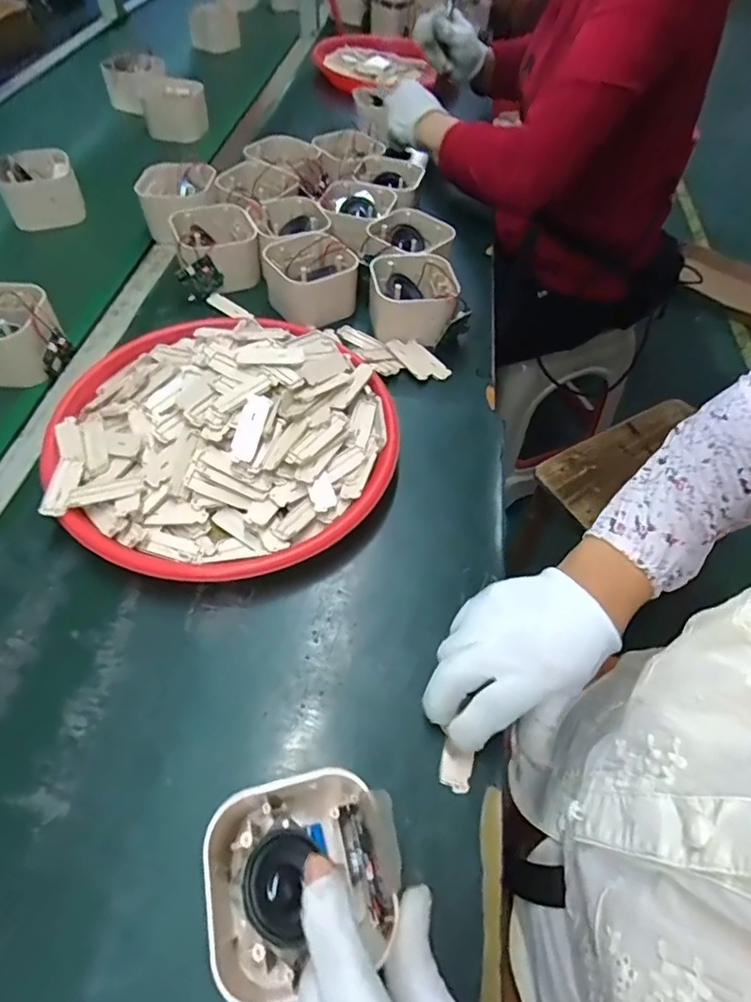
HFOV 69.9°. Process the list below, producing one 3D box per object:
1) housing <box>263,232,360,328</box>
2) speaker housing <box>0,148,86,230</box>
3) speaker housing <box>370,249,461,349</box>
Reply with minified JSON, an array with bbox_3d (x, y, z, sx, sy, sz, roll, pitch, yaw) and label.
[{"bbox_3d":[-0.073,-0.246,0.609,0.099,0.067,0.093,-5,56,-9],"label":"housing"},{"bbox_3d":[-0.431,-0.401,0.690,0.090,0.051,0.097,-20,58,-16],"label":"speaker housing"},{"bbox_3d":[0.040,-0.224,0.591,0.091,0.057,0.096,1,55,-5],"label":"speaker housing"}]

